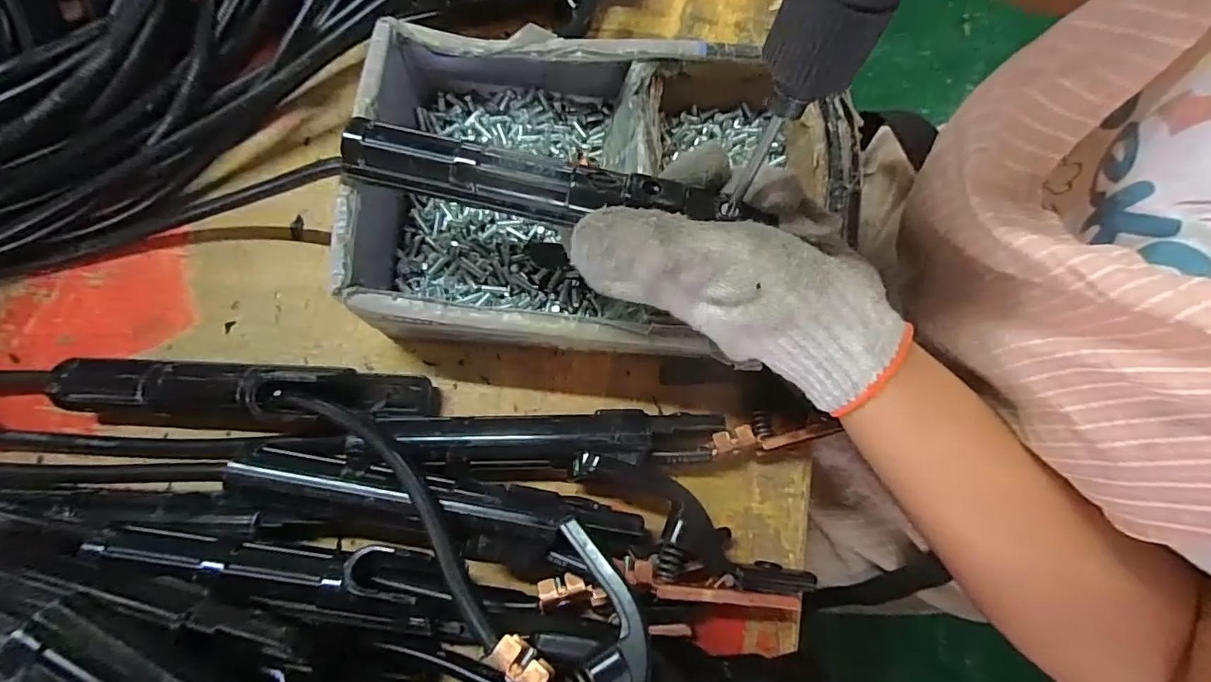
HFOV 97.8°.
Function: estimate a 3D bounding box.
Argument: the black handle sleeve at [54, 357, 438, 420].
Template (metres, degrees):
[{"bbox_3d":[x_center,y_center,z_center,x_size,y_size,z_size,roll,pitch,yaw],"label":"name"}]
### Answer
[{"bbox_3d":[-0.190,0.027,0.283,0.189,0.038,0.029,3,77,0],"label":"black handle sleeve"}]

